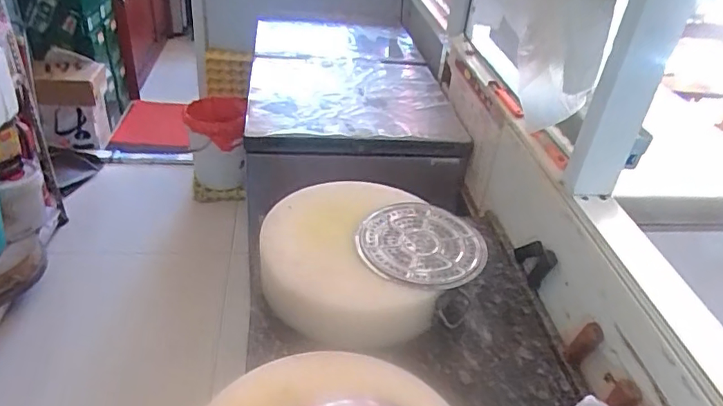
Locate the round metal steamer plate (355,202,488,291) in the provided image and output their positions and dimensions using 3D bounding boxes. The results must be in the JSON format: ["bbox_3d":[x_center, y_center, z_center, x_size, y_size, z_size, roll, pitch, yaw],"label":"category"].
[{"bbox_3d":[0.117,0.074,1.013,0.227,0.025,0.234,4,35,-3],"label":"round metal steamer plate"}]

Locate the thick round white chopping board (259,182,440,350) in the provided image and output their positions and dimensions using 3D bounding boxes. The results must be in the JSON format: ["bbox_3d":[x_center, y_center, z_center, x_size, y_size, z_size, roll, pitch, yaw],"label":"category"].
[{"bbox_3d":[-0.039,0.110,1.056,0.313,0.136,0.361,2,35,-7],"label":"thick round white chopping board"}]

